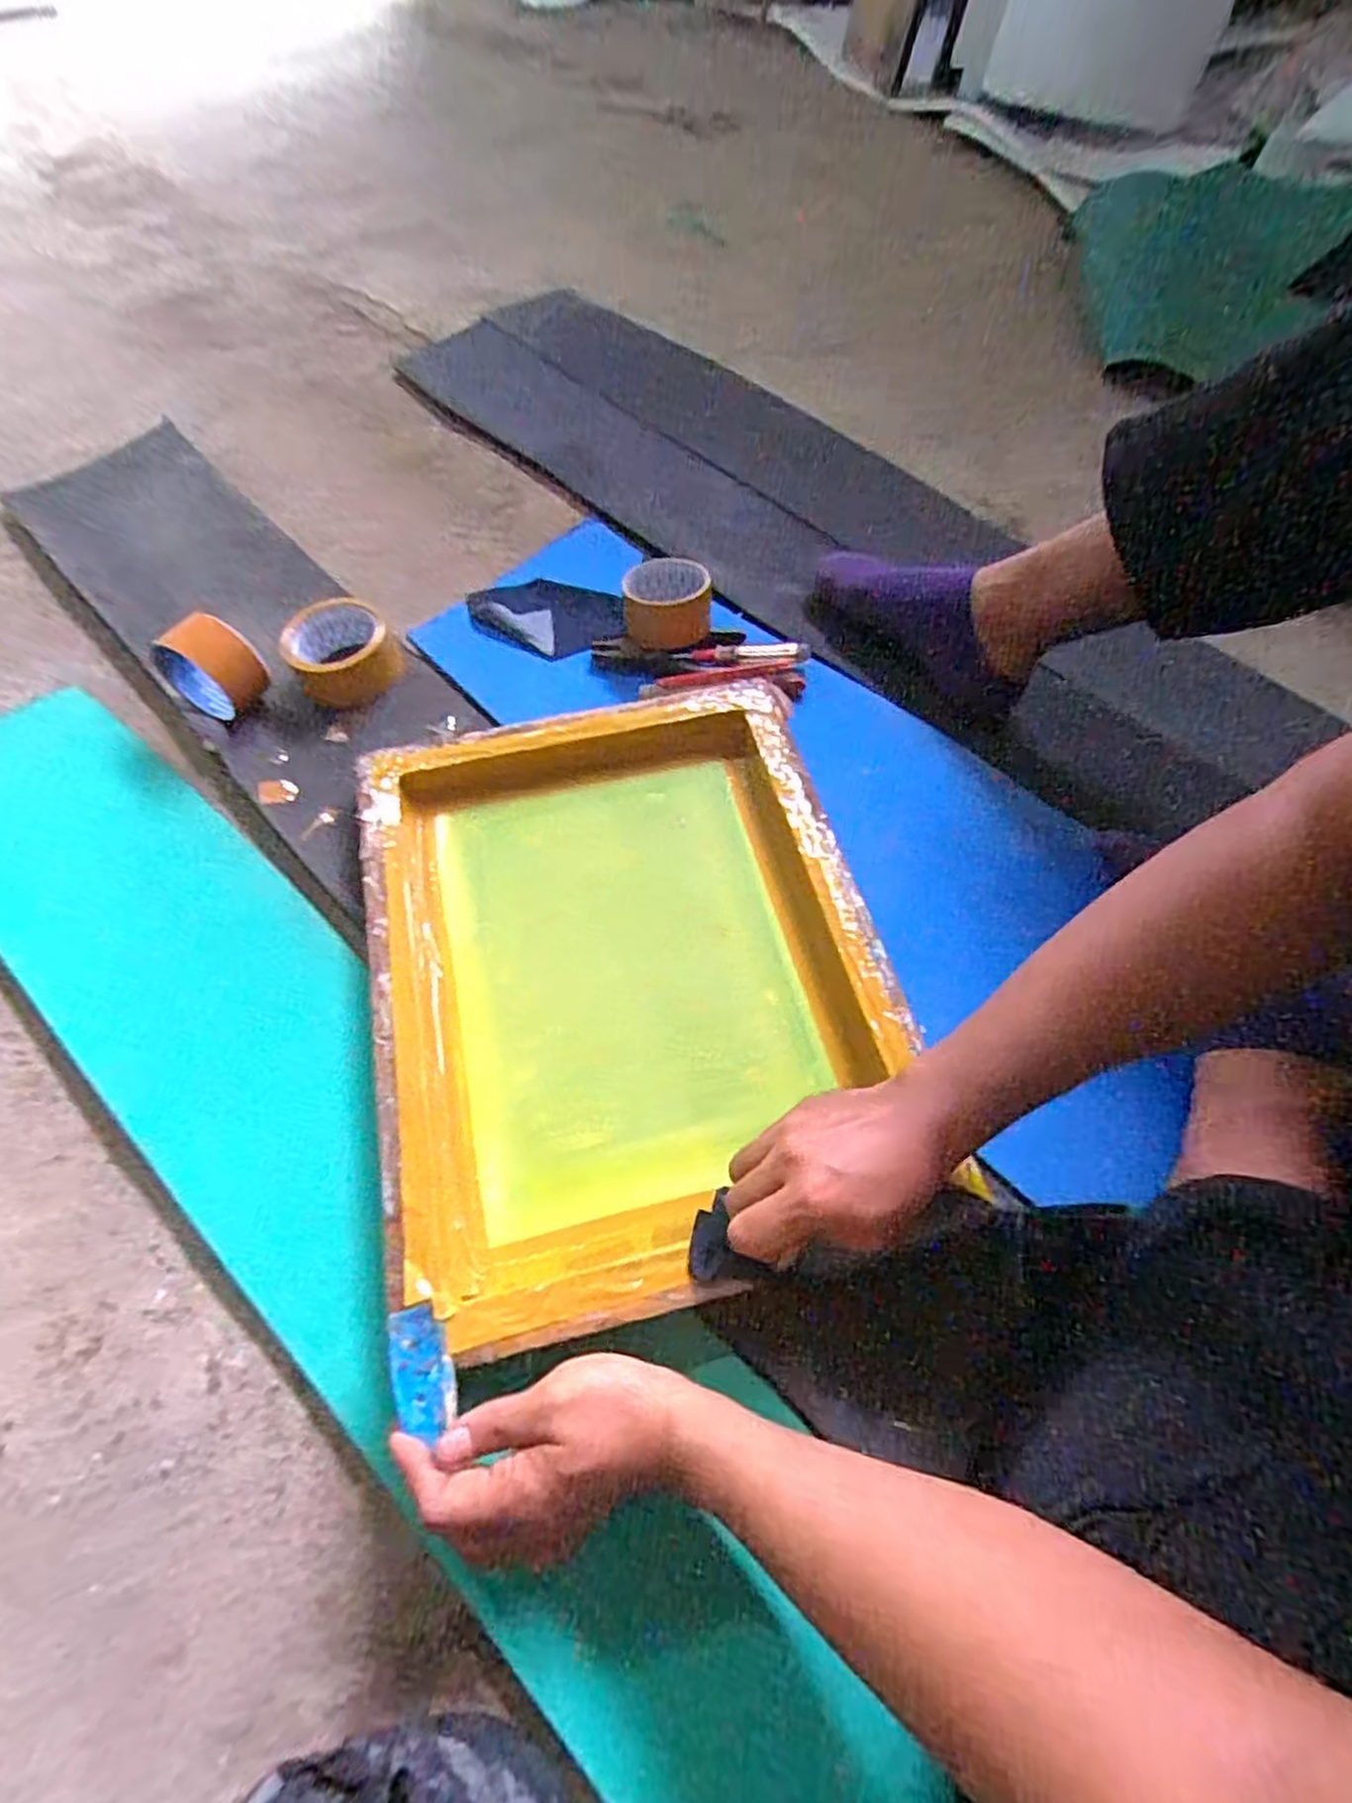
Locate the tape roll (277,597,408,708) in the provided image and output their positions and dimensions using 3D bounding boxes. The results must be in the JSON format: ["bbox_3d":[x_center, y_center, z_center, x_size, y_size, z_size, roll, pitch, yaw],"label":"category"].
[{"bbox_3d":[-0.310,-0.232,0.708,0.094,0.056,0.090,0,61,1],"label":"tape roll"}]

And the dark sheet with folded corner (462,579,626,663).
[{"bbox_3d":[-0.131,-0.285,0.754,0.166,0.040,0.083,14,62,9],"label":"dark sheet with folded corner"}]

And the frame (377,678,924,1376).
[{"bbox_3d":[-0.035,0.043,0.557,0.351,0.045,0.442,-12,62,-6],"label":"frame"}]

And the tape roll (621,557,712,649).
[{"bbox_3d":[-0.010,-0.293,0.736,0.083,0.039,0.084,-4,61,-1],"label":"tape roll"}]

